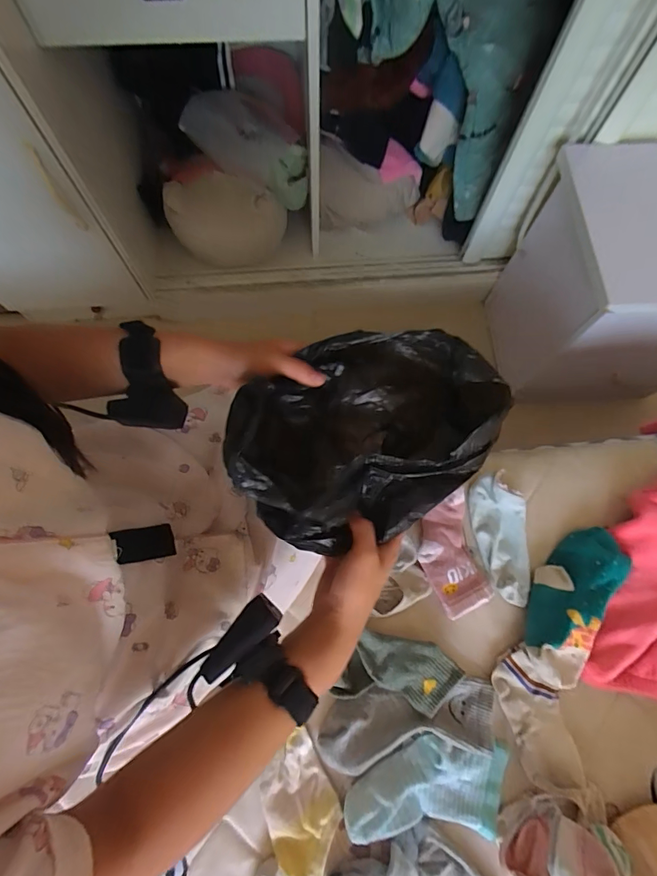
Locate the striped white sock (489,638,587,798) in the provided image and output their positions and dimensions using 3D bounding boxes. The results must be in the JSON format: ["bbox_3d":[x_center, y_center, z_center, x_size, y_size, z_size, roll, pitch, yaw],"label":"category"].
[{"bbox_3d":[0.252,0.325,0.502,0.096,0.050,0.149,10,73,1],"label":"striped white sock"}]

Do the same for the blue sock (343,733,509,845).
[{"bbox_3d":[0.114,0.395,0.478,0.187,0.037,0.094,5,73,0],"label":"blue sock"}]

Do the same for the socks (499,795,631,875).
[{"bbox_3d":[0.240,0.438,0.442,0.112,0.088,0.079,-42,79,-13],"label":"socks"}]

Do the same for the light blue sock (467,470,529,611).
[{"bbox_3d":[0.238,0.133,0.570,0.072,0.034,0.170,-12,74,-6],"label":"light blue sock"}]

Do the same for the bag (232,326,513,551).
[{"bbox_3d":[0.034,-0.007,0.369,0.225,0.115,0.170,-14,74,-6],"label":"bag"}]

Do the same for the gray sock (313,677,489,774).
[{"bbox_3d":[0.095,0.337,0.498,0.208,0.030,0.072,-4,73,-3],"label":"gray sock"}]

